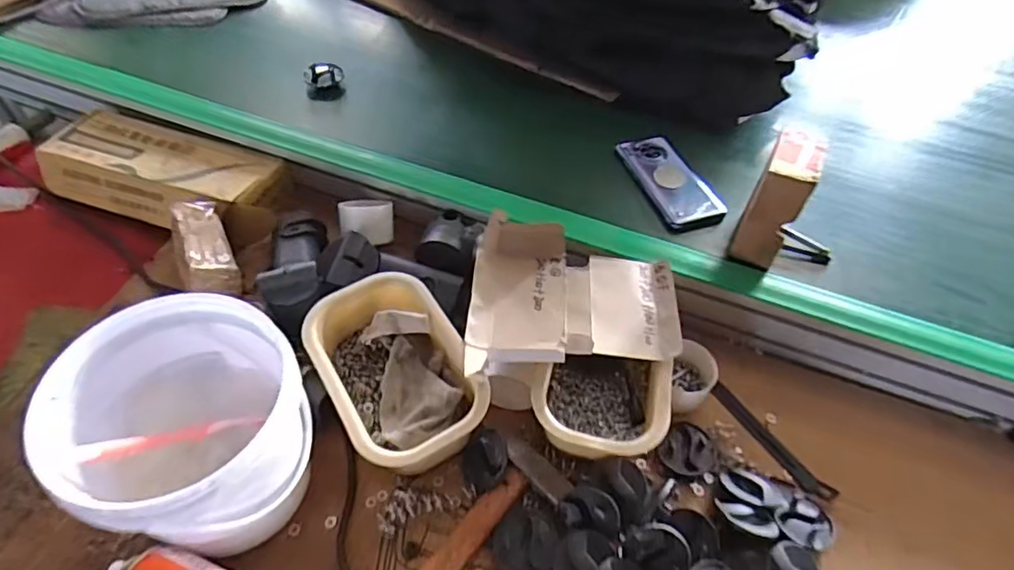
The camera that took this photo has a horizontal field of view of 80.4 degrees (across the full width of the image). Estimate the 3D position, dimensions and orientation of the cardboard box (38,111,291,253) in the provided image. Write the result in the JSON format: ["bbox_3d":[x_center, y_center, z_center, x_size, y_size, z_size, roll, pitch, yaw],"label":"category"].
[{"bbox_3d":[-0.440,-0.143,0.785,0.349,0.064,0.126,16,52,10],"label":"cardboard box"}]

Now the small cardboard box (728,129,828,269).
[{"bbox_3d":[0.294,-0.094,0.653,0.048,0.127,0.088,23,54,15],"label":"small cardboard box"}]

